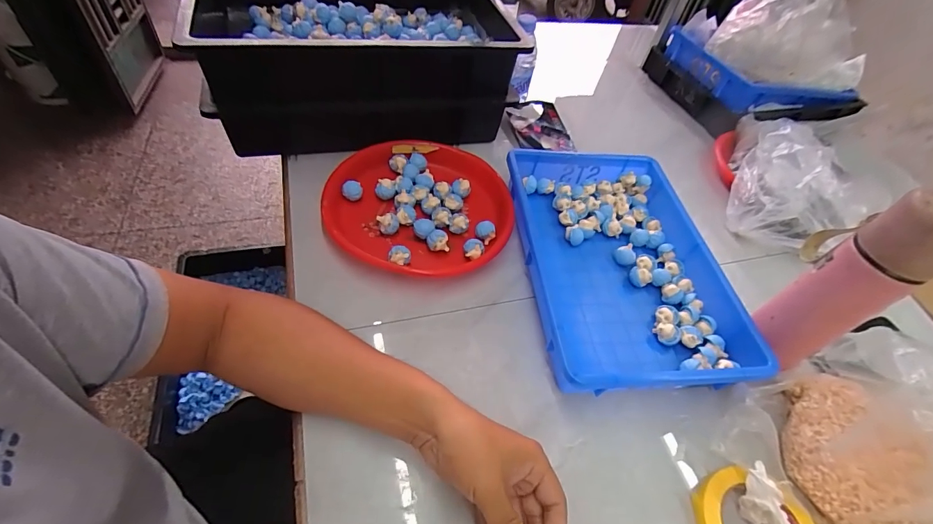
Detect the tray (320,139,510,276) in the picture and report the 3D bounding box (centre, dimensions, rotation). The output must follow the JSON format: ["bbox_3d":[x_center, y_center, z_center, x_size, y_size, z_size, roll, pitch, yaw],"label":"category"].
[{"bbox_3d":[-0.059,-0.076,0.583,0.241,0.051,0.245,5,51,-6],"label":"tray"}]

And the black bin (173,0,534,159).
[{"bbox_3d":[-0.163,-0.335,0.669,0.439,0.177,0.318,-7,53,-15],"label":"black bin"}]

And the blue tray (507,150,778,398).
[{"bbox_3d":[0.200,-0.004,0.559,0.248,0.062,0.365,0,51,-10],"label":"blue tray"}]

